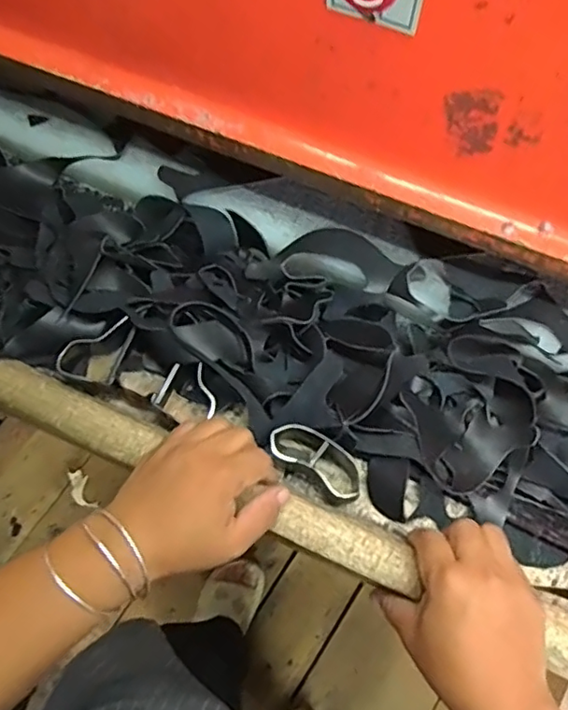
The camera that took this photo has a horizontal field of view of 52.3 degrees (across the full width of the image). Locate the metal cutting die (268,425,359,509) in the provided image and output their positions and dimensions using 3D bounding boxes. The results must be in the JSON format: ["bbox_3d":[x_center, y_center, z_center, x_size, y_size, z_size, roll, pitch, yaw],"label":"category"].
[{"bbox_3d":[0.027,0.085,0.458,0.079,0.034,0.035,32,68,13],"label":"metal cutting die"}]

